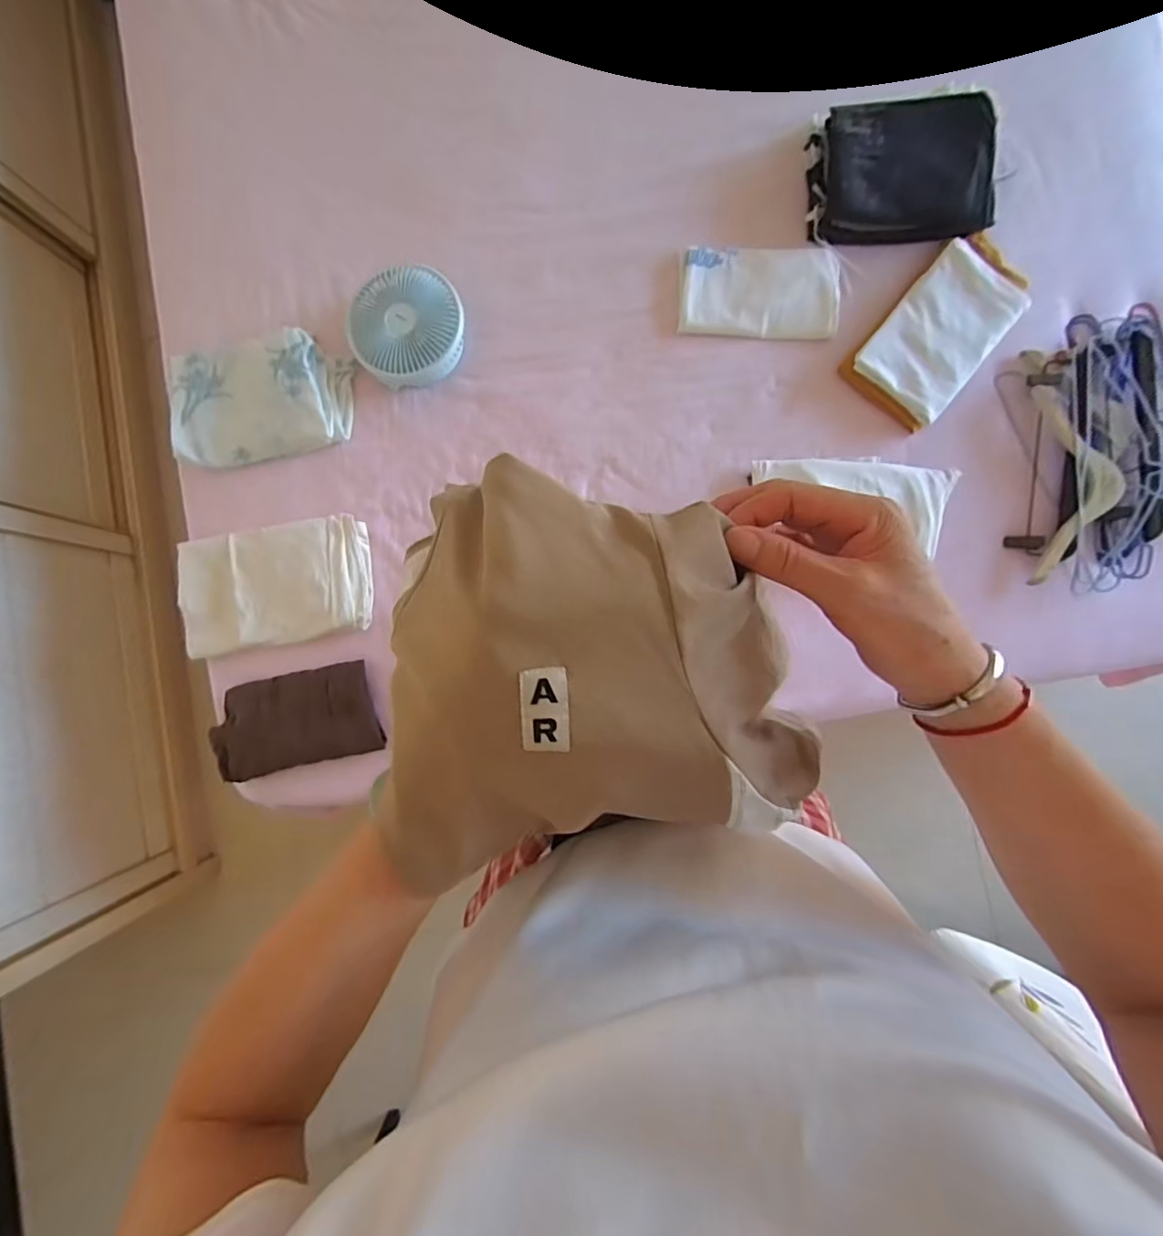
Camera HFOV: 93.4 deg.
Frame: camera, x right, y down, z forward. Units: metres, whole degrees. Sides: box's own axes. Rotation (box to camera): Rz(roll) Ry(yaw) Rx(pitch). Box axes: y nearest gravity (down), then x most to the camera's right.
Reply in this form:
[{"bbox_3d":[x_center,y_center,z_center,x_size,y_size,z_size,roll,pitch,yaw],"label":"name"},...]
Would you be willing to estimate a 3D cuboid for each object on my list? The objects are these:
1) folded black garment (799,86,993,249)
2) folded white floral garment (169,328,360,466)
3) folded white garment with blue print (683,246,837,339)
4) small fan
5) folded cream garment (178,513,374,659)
[{"bbox_3d":[0.493,-0.688,0.837,0.258,0.070,0.190,1,86,2],"label":"folded black garment"},{"bbox_3d":[-0.522,-0.348,0.875,0.292,0.052,0.182,-9,86,2],"label":"folded white floral garment"},{"bbox_3d":[0.282,-0.519,0.866,0.241,0.019,0.143,3,86,3],"label":"folded white garment with blue print"},{"bbox_3d":[-0.277,-0.460,0.877,0.186,0.059,0.165,-4,102,5],"label":"small fan"},{"bbox_3d":[-0.489,-0.052,0.871,0.320,0.027,0.182,-9,86,2],"label":"folded cream garment"}]

